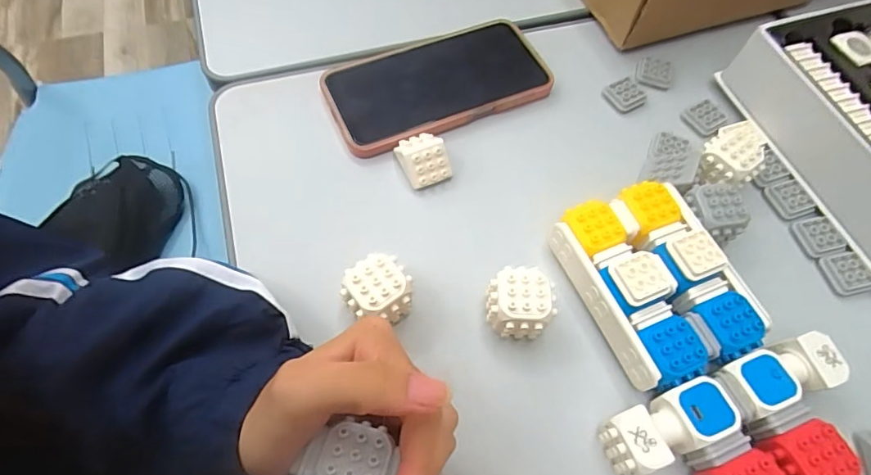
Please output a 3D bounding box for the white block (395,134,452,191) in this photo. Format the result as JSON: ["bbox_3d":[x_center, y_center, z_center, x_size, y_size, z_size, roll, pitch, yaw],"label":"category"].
[{"bbox_3d":[-0.010,-0.056,0.343,0.031,0.019,0.037,-22,66,-13],"label":"white block"}]

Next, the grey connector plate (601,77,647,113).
[{"bbox_3d":[0.149,-0.113,0.388,0.028,0.008,0.026,-26,67,-15],"label":"grey connector plate"}]

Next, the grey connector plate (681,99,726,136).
[{"bbox_3d":[0.209,-0.093,0.381,0.023,0.008,0.026,-32,69,-17],"label":"grey connector plate"}]

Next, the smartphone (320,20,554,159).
[{"bbox_3d":[0.002,-0.119,0.377,0.165,0.013,0.085,-19,66,-10],"label":"smartphone"}]

